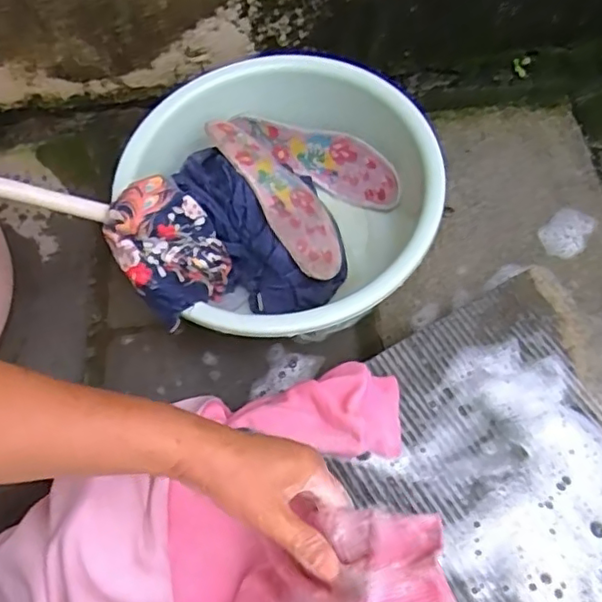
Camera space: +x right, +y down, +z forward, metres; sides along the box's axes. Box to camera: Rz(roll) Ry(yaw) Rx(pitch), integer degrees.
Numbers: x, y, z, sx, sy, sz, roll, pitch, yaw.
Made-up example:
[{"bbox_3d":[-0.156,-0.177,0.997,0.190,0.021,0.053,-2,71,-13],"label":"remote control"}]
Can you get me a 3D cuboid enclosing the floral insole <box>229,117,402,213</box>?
[{"bbox_3d":[0.021,-0.174,0.759,0.214,0.075,0.026,22,30,12],"label":"floral insole"}]

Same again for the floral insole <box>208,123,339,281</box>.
[{"bbox_3d":[-0.023,-0.122,0.694,0.083,0.020,0.221,-16,65,-37],"label":"floral insole"}]

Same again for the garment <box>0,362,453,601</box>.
[{"bbox_3d":[-0.053,0.184,0.446,0.364,0.190,0.219,-28,65,-10],"label":"garment"}]

